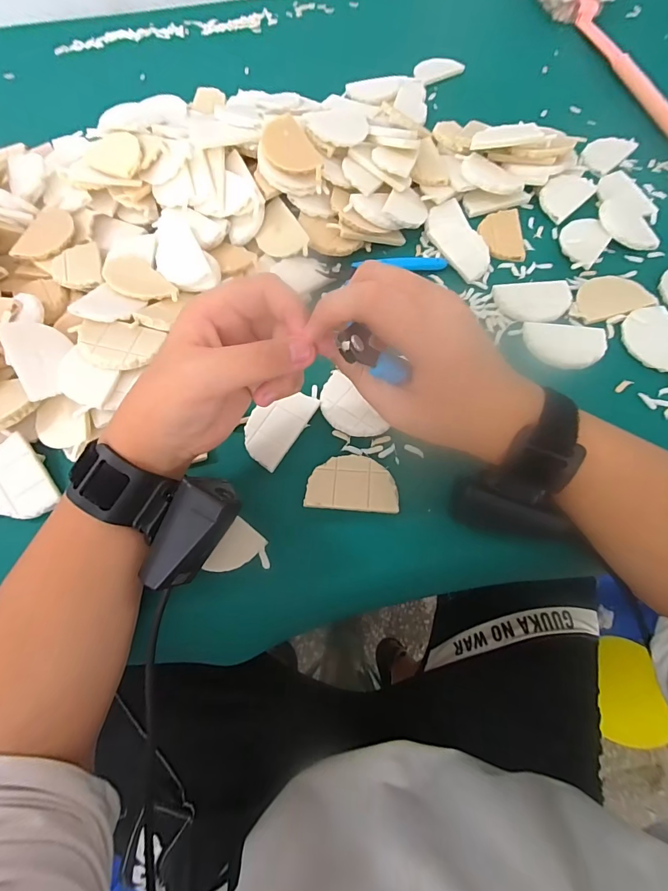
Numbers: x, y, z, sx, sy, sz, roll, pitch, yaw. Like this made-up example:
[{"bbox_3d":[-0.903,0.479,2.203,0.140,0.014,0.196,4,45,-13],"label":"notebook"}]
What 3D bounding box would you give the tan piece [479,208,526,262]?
[{"bbox_3d":[0.171,-0.218,0.392,0.043,0.004,0.066,4,67,4],"label":"tan piece"}]

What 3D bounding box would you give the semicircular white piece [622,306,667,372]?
[{"bbox_3d":[0.279,-0.094,0.335,0.047,0.004,0.066,8,67,6],"label":"semicircular white piece"}]

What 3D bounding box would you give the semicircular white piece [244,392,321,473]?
[{"bbox_3d":[-0.047,-0.017,0.311,0.041,0.009,0.067,30,71,14],"label":"semicircular white piece"}]

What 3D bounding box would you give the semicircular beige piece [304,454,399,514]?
[{"bbox_3d":[0.014,0.028,0.291,0.067,0.007,0.042,3,67,3],"label":"semicircular beige piece"}]

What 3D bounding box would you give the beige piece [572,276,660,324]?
[{"bbox_3d":[0.253,-0.138,0.355,0.073,0.004,0.045,-14,67,-4],"label":"beige piece"}]

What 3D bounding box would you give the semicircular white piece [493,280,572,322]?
[{"bbox_3d":[0.187,-0.134,0.356,0.069,0.008,0.044,-8,67,-1],"label":"semicircular white piece"}]

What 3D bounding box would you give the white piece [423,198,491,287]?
[{"bbox_3d":[0.124,-0.206,0.387,0.044,0.009,0.100,-20,67,-6],"label":"white piece"}]

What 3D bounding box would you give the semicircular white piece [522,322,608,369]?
[{"bbox_3d":[0.205,-0.088,0.339,0.068,0.004,0.045,4,67,4],"label":"semicircular white piece"}]

